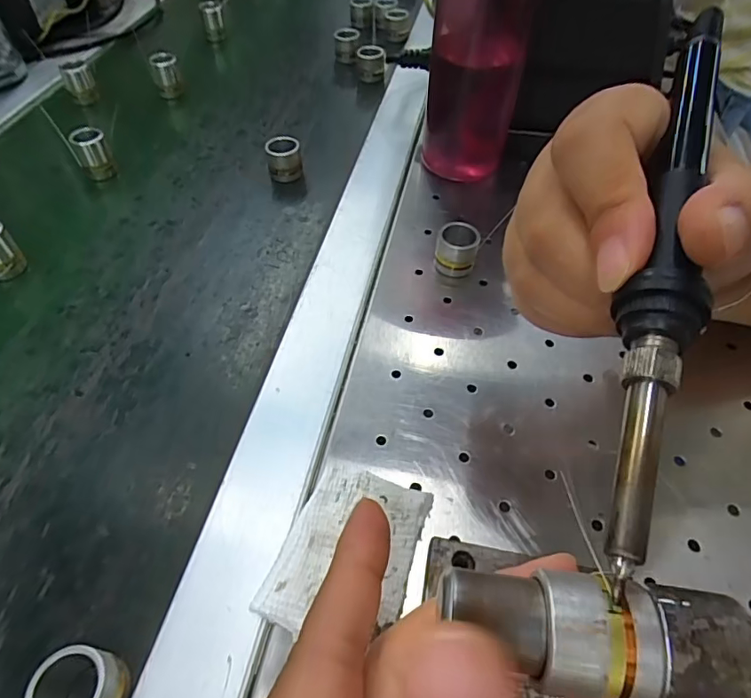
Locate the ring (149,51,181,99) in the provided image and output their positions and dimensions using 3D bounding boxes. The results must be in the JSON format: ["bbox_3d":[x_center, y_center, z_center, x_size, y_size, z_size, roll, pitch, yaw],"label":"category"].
[{"bbox_3d":[-0.189,-0.248,0.463,0.023,0.030,0.023,-18,54,-12],"label":"ring"}]

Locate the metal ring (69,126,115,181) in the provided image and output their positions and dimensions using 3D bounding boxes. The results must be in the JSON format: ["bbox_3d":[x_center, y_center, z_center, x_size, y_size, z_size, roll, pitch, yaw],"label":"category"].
[{"bbox_3d":[-0.208,-0.144,0.377,0.021,0.033,0.021,-1,52,1],"label":"metal ring"}]

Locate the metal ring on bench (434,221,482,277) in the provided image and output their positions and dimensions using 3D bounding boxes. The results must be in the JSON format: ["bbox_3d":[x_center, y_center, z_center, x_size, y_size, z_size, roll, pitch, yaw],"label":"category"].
[{"bbox_3d":[0.048,-0.059,0.302,0.024,0.026,0.021,6,52,6],"label":"metal ring on bench"}]

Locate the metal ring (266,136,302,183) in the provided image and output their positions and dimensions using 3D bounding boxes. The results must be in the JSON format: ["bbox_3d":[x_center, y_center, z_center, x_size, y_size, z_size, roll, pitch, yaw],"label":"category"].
[{"bbox_3d":[-0.067,-0.137,0.374,0.024,0.027,0.024,-10,52,-6],"label":"metal ring"}]

